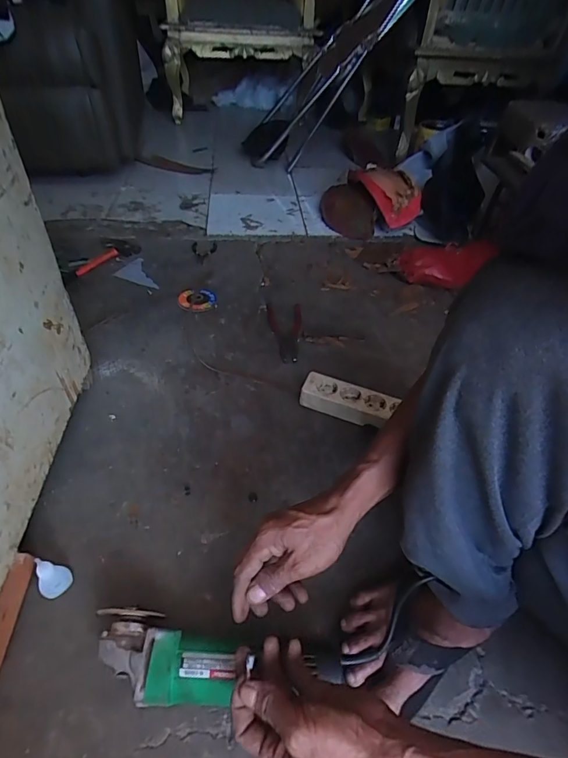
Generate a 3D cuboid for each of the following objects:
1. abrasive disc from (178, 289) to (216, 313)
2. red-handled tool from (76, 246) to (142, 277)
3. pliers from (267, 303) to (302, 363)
[{"bbox_3d":[-0.201,-0.182,0.962,0.084,0.013,0.078,2,45,-2],"label":"abrasive disc"},{"bbox_3d":[-0.448,-0.308,1.055,0.050,0.014,0.181,35,53,27],"label":"red-handled tool"},{"bbox_3d":[0.003,-0.105,0.901,0.075,0.012,0.204,0,46,-4],"label":"pliers"}]

